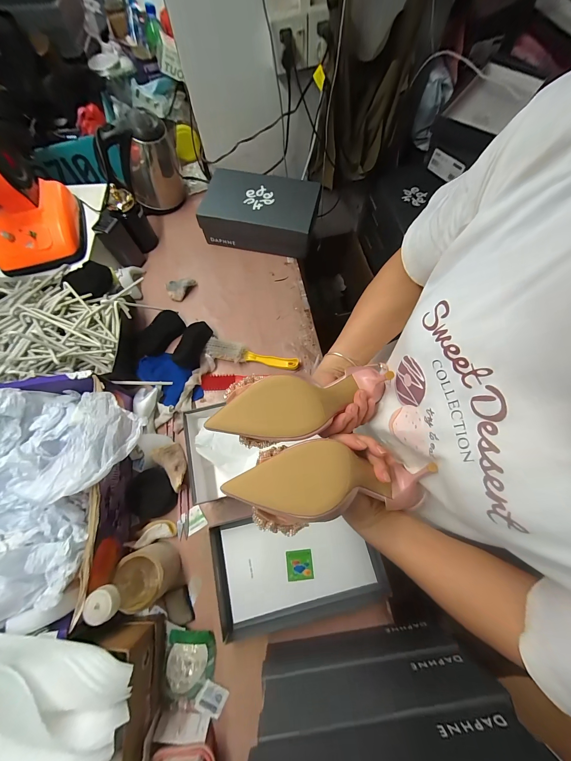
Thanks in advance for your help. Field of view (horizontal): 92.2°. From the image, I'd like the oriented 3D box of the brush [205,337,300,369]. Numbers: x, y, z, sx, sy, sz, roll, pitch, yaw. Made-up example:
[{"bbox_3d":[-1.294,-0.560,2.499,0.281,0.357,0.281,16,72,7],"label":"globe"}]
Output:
[{"bbox_3d":[-0.078,-0.062,0.658,0.218,0.030,0.046,9,71,4],"label":"brush"}]

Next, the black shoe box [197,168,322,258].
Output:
[{"bbox_3d":[-0.067,-0.461,0.766,0.292,0.114,0.182,11,71,5],"label":"black shoe box"}]

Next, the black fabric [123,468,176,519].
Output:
[{"bbox_3d":[-0.275,0.229,0.559,0.086,0.034,0.097,-40,75,-12],"label":"black fabric"}]

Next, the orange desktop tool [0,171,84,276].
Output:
[{"bbox_3d":[-0.573,-0.381,0.550,0.171,0.191,0.192,-19,71,-6],"label":"orange desktop tool"}]

